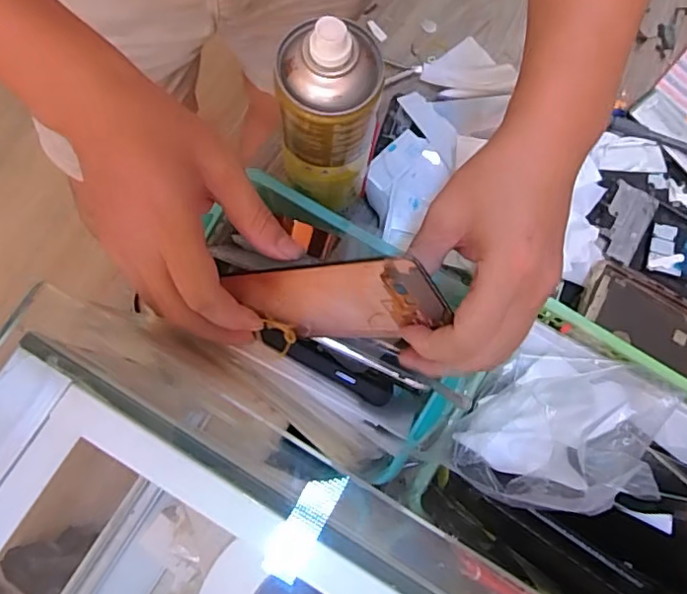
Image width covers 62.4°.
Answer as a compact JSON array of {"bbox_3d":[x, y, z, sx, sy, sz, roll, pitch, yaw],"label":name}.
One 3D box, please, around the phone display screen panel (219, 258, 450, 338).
[{"bbox_3d":[-0.006,0.003,0.357,0.067,0.156,0.008,50,52,-34],"label":"phone display screen panel"}]

